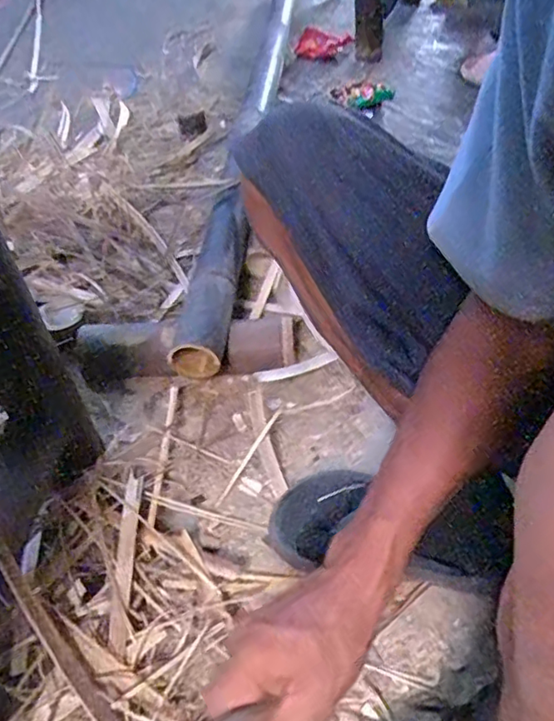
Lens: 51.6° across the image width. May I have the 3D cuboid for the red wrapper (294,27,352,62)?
[{"bbox_3d":[0.123,-0.867,1.571,0.133,0.037,0.160,13,50,14],"label":"red wrapper"}]

